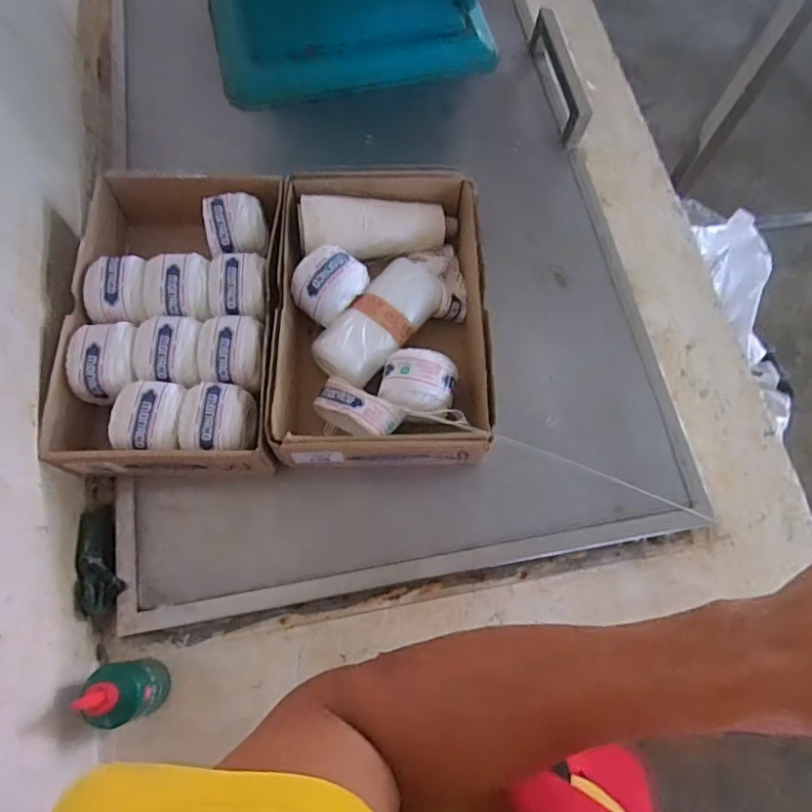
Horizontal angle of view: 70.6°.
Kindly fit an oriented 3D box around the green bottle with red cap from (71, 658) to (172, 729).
[{"bbox_3d":[-0.226,0.229,0.456,0.042,0.109,0.045,-6,70,-4],"label":"green bottle with red cap"}]

